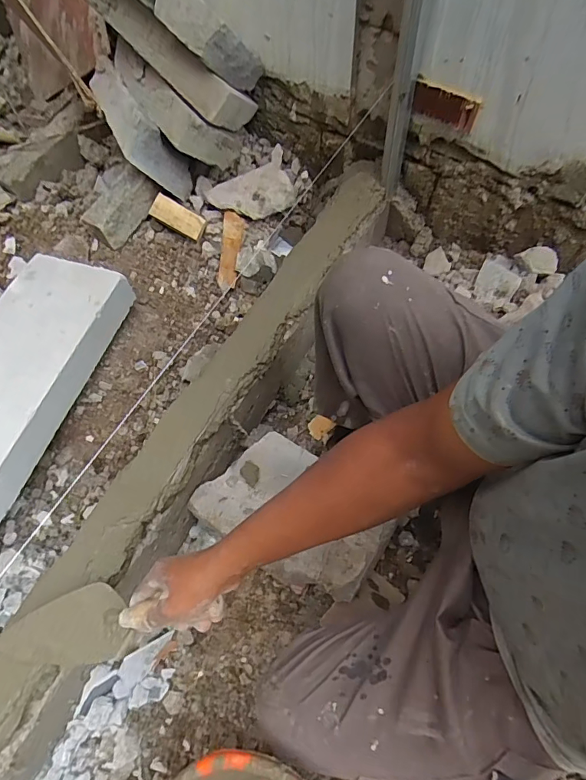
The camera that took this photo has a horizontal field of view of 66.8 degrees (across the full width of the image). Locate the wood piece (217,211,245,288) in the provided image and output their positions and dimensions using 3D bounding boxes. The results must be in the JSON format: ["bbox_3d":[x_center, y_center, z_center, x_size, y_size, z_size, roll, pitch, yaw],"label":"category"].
[{"bbox_3d":[-0.146,-0.327,1.034,0.046,0.013,0.190,6,76,-5],"label":"wood piece"}]

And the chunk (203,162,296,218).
[{"bbox_3d":[-0.100,-0.470,1.054,0.198,0.057,0.112,-24,65,-8],"label":"chunk"}]

